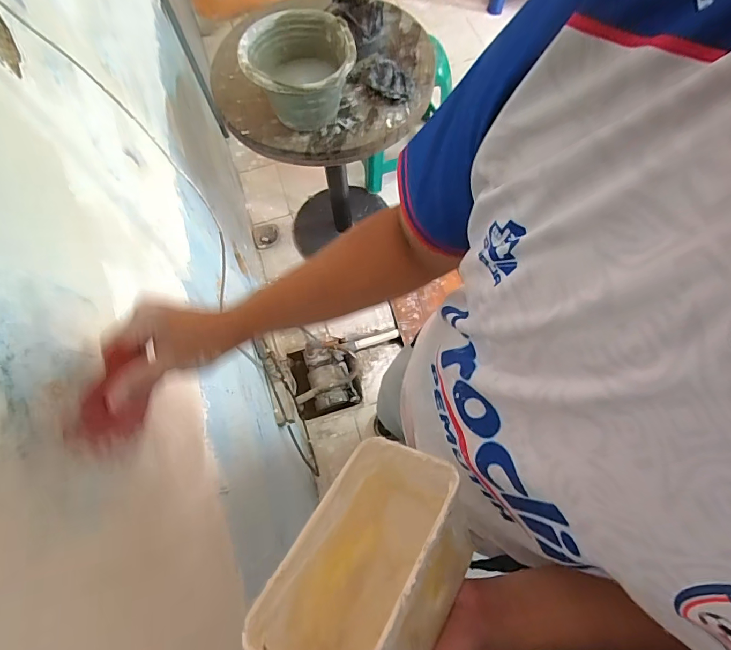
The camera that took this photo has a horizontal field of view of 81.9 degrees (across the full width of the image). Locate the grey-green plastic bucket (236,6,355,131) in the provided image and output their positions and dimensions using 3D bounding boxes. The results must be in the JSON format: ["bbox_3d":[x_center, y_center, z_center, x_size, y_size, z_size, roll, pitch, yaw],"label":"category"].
[{"bbox_3d":[-0.147,-0.580,0.993,0.243,0.167,0.230,-1,69,3],"label":"grey-green plastic bucket"}]

